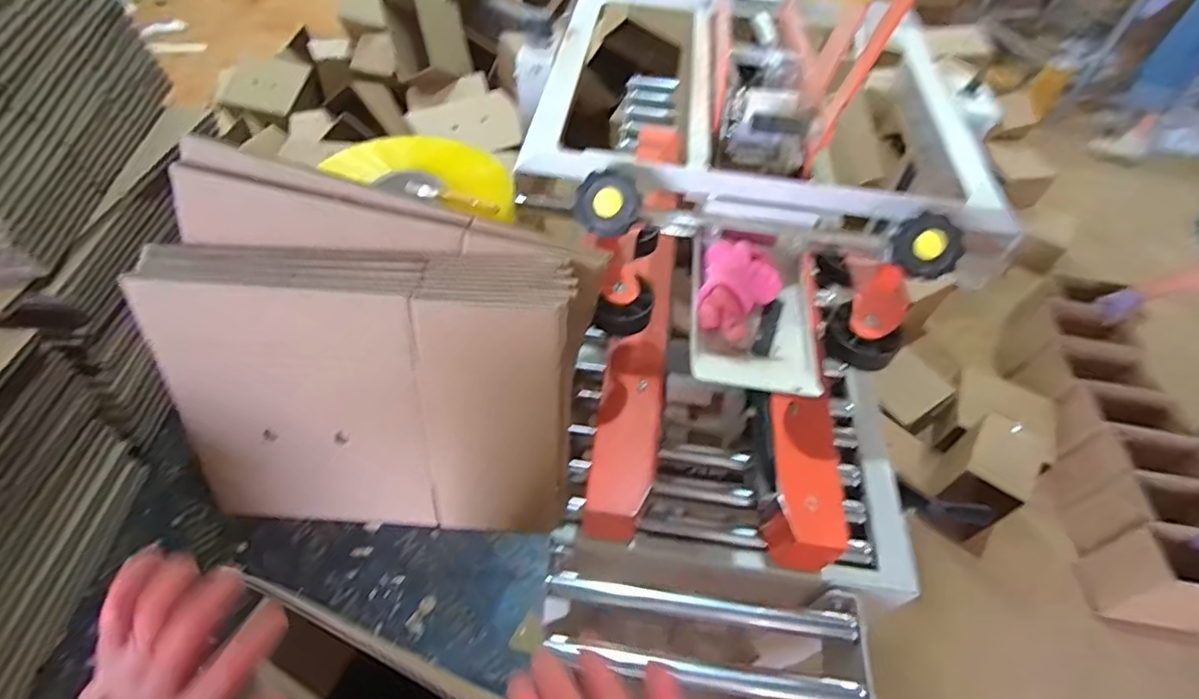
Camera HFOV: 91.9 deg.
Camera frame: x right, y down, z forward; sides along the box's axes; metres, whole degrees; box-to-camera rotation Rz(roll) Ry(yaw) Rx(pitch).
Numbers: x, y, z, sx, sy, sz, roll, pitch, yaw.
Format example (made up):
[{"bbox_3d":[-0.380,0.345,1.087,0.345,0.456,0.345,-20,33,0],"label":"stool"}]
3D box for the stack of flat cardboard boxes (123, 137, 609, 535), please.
[{"bbox_3d":[-0.233,0.037,0.612,0.420,0.368,0.098,9,32,-6],"label":"stack of flat cardboard boxes"}]

